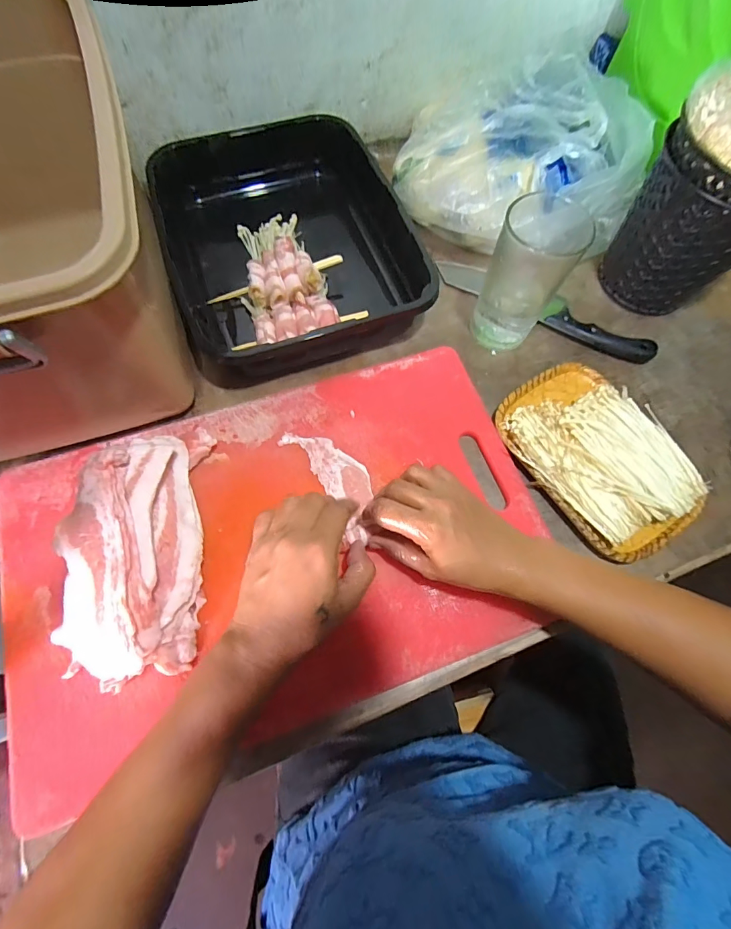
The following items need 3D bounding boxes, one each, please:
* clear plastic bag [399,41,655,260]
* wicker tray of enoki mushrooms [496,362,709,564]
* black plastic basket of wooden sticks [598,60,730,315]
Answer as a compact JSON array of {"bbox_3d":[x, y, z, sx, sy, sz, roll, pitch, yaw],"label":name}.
[{"bbox_3d":[0.178,-0.329,0.455,0.275,0.118,0.180,-11,71,-6],"label":"clear plastic bag"},{"bbox_3d":[0.216,-0.012,0.380,0.126,0.035,0.181,-32,74,-13],"label":"wicker tray of enoki mushrooms"},{"bbox_3d":[0.329,-0.248,0.402,0.133,0.183,0.129,39,73,12],"label":"black plastic basket of wooden sticks"}]

